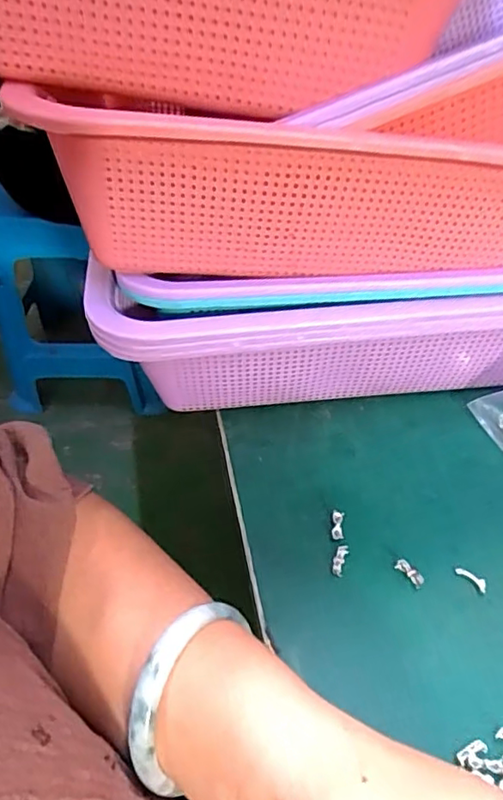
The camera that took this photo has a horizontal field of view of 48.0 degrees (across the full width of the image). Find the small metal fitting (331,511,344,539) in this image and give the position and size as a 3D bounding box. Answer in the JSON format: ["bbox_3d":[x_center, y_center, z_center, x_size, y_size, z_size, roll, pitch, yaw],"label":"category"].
[{"bbox_3d":[0.044,0.064,0.291,0.006,0.004,0.015,4,57,6],"label":"small metal fitting"}]

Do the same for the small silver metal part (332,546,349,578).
[{"bbox_3d":[0.044,0.079,0.279,0.006,0.004,0.016,13,47,15],"label":"small silver metal part"}]

